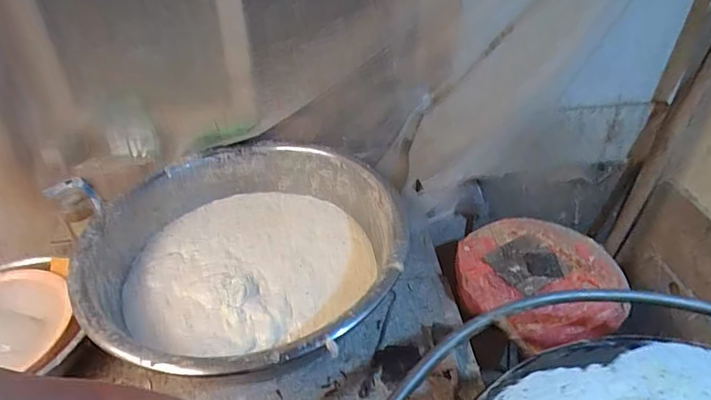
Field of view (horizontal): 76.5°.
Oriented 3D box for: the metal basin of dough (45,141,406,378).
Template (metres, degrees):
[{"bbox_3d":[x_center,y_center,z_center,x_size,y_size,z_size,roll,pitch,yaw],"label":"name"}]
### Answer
[{"bbox_3d":[-0.229,0.082,0.906,0.645,0.148,0.579,24,42,28],"label":"metal basin of dough"}]

